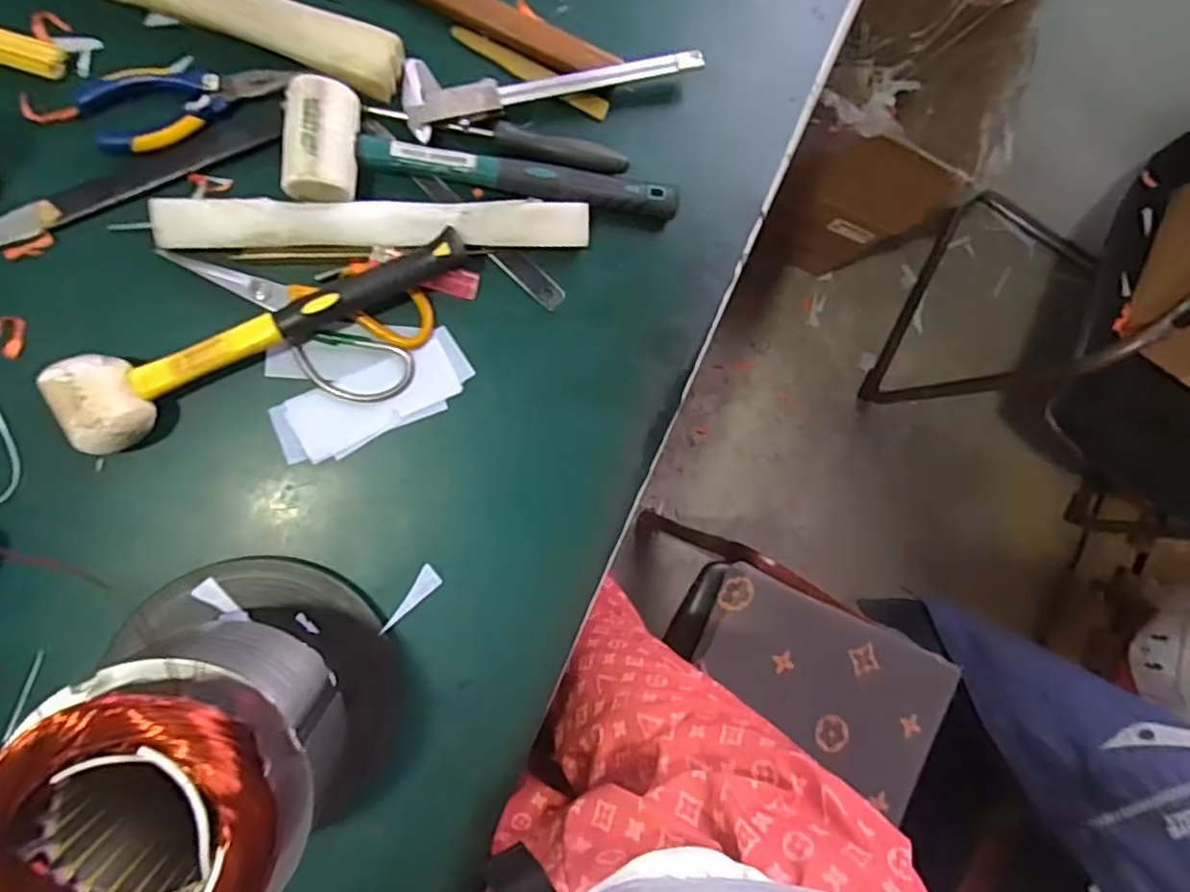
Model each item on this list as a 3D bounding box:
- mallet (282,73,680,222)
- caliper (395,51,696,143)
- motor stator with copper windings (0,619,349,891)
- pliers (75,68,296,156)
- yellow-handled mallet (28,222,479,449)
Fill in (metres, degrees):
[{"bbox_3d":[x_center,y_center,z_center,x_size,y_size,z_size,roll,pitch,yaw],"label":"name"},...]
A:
[{"bbox_3d":[-0.075,-0.199,0.474,0.279,0.041,0.077,5,89,-10],"label":"mallet"},{"bbox_3d":[-0.032,-0.284,0.491,0.227,0.018,0.059,-15,92,-10],"label":"caliper"},{"bbox_3d":[-0.227,0.182,0.378,0.137,0.187,0.126,0,89,-9],"label":"motor stator with copper windings"},{"bbox_3d":[-0.288,-0.249,0.453,0.133,0.017,0.057,-25,94,-9],"label":"pliers"},{"bbox_3d":[-0.226,-0.088,0.448,0.284,0.050,0.061,-32,95,-8],"label":"yellow-handled mallet"}]

